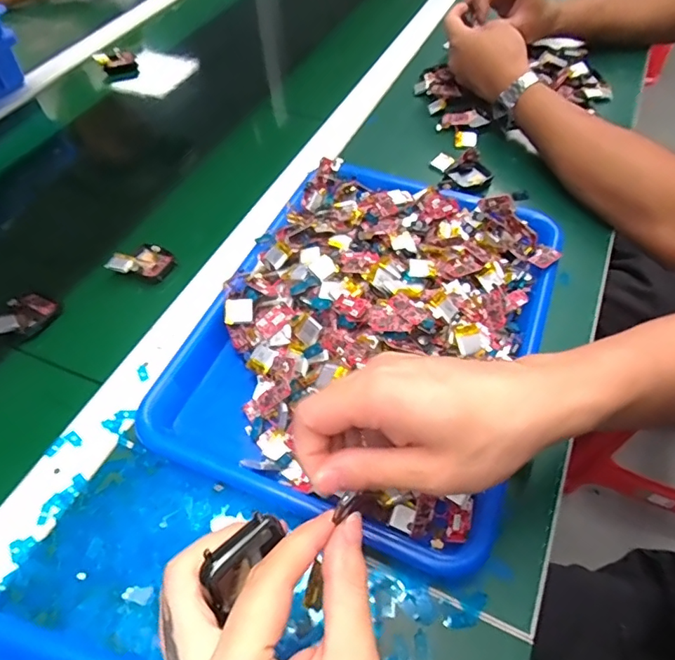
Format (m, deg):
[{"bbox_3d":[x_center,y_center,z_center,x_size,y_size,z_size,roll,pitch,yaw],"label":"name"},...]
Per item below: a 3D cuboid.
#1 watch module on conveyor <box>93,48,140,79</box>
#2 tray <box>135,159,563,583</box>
[{"bbox_3d":[-0.316,-0.383,0.728,0.053,0.035,0.022,-14,54,-8],"label":"watch module on conveyor"},{"bbox_3d":[0.031,-0.016,0.398,0.244,0.060,0.331,19,56,15],"label":"tray"}]

